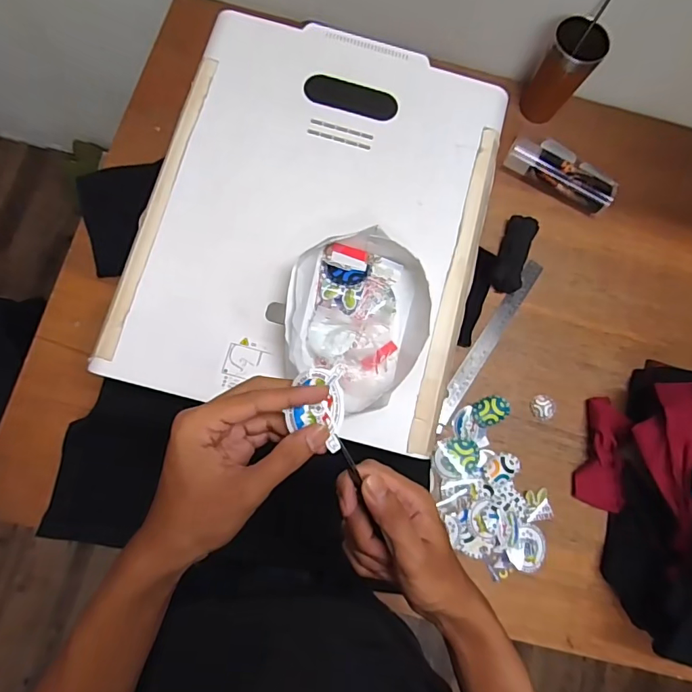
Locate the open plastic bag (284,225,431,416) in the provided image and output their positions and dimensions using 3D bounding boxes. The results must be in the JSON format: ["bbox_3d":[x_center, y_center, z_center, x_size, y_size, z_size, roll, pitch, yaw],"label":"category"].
[{"bbox_3d":[0.016,-0.030,0.538,0.161,0.048,0.194,7,84,-5],"label":"open plastic bag"}]

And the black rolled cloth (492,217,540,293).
[{"bbox_3d":[0.270,-0.146,0.759,0.051,0.023,0.131,23,83,-3],"label":"black rolled cloth"}]

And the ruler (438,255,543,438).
[{"bbox_3d":[0.219,-0.008,0.743,0.029,0.010,0.313,33,78,8],"label":"ruler"}]

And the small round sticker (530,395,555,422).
[{"bbox_3d":[0.301,0.094,0.728,0.039,0.007,0.038,1,84,-5],"label":"small round sticker"}]

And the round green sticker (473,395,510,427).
[{"bbox_3d":[0.219,0.097,0.721,0.055,0.010,0.039,-19,86,-7],"label":"round green sticker"}]

